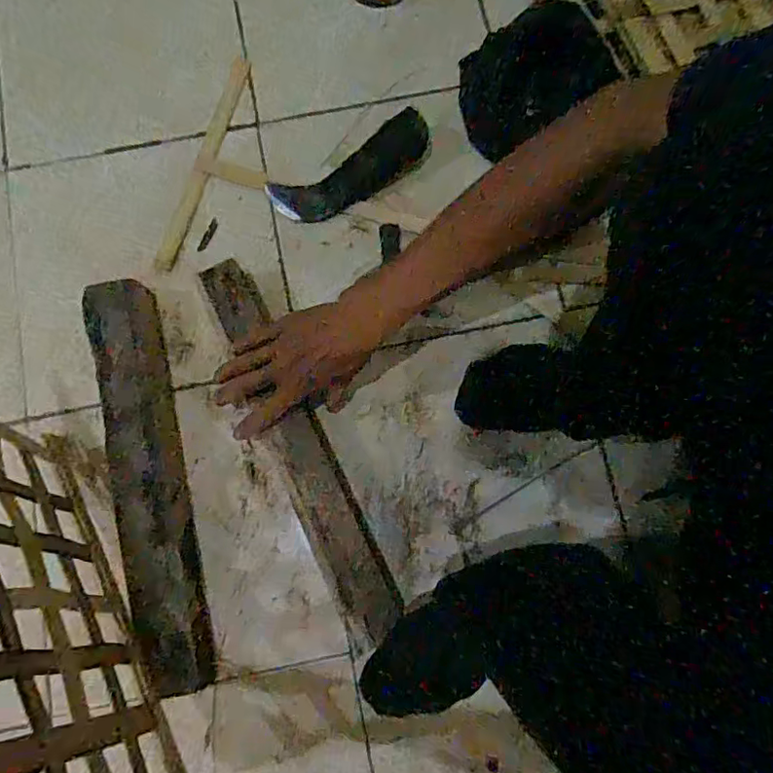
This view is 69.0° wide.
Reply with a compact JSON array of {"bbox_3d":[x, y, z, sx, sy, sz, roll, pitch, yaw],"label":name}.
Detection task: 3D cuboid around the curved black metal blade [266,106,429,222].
[{"bbox_3d":[-0.039,-0.241,0.633,0.186,0.023,0.059,-27,80,8],"label":"curved black metal blade"}]

